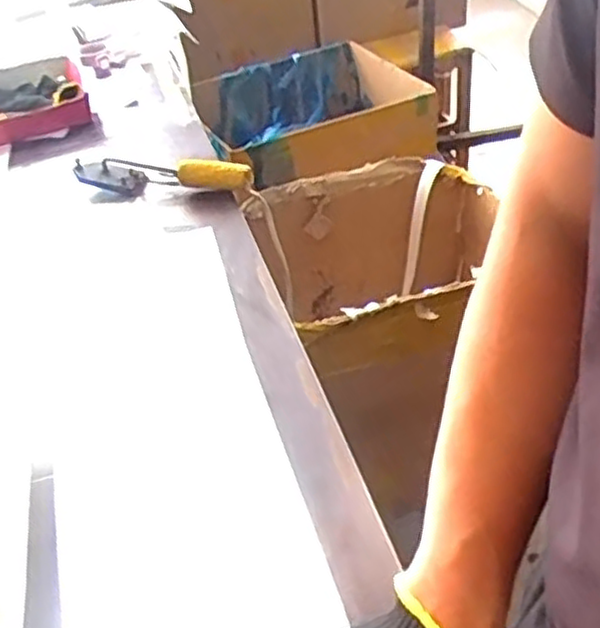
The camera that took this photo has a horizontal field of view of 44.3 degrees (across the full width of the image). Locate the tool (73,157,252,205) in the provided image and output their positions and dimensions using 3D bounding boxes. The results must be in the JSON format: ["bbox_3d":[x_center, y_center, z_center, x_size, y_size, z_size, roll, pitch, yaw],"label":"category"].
[{"bbox_3d":[-0.199,-0.199,1.054,0.271,0.052,0.060,1,41,10],"label":"tool"}]

